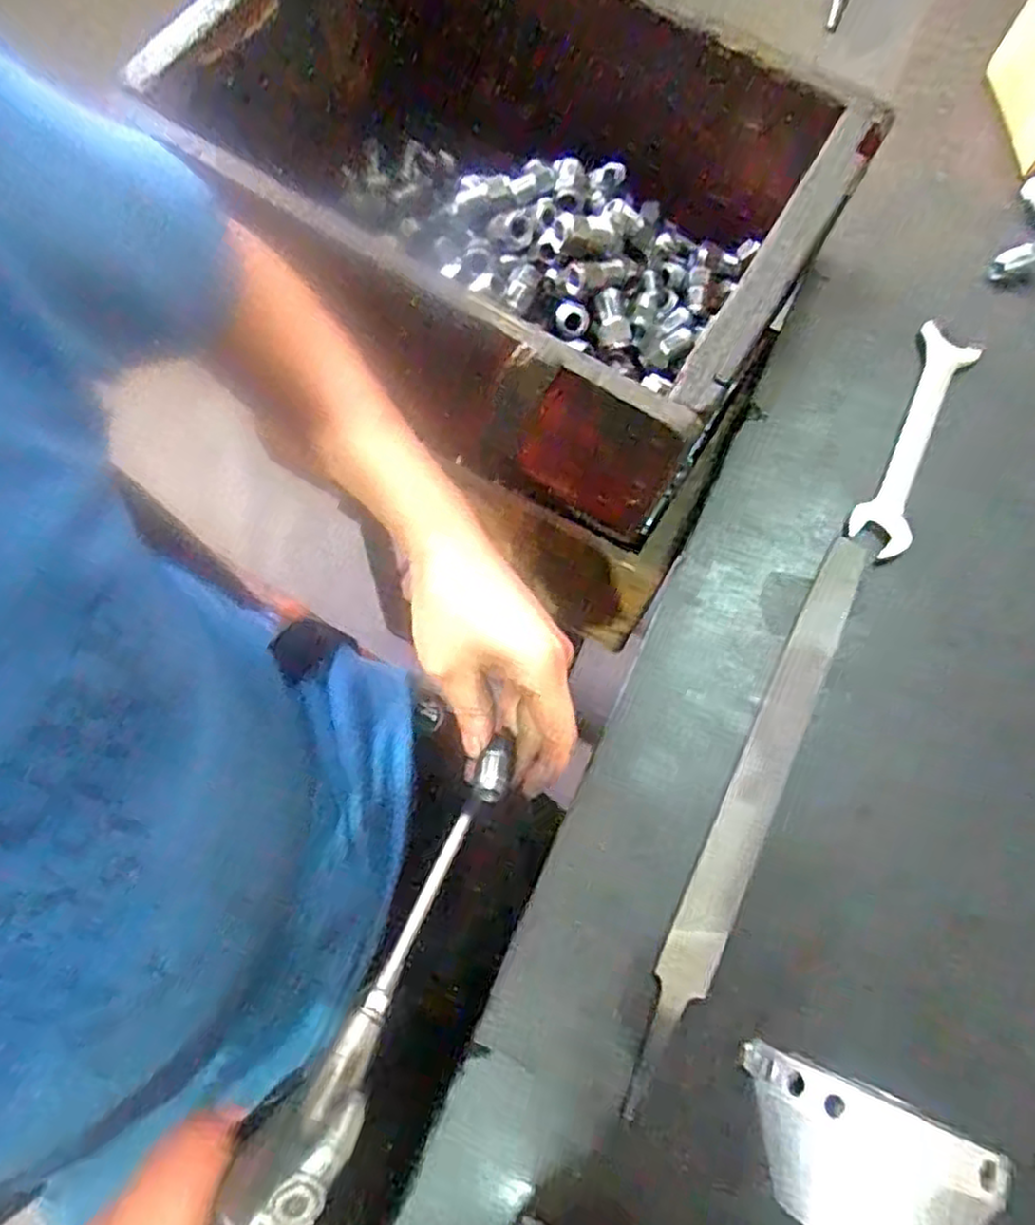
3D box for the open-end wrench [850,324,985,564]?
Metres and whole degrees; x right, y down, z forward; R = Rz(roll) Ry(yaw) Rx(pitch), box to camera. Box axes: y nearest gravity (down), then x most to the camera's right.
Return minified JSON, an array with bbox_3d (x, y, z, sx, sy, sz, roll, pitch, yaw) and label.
[{"bbox_3d":[0.235,-0.104,0.430,0.035,0.007,0.165,26,71,9],"label":"open-end wrench"}]

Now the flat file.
[{"bbox_3d":[0.120,0.085,0.361,0.026,0.010,0.291,26,71,9],"label":"flat file"}]

